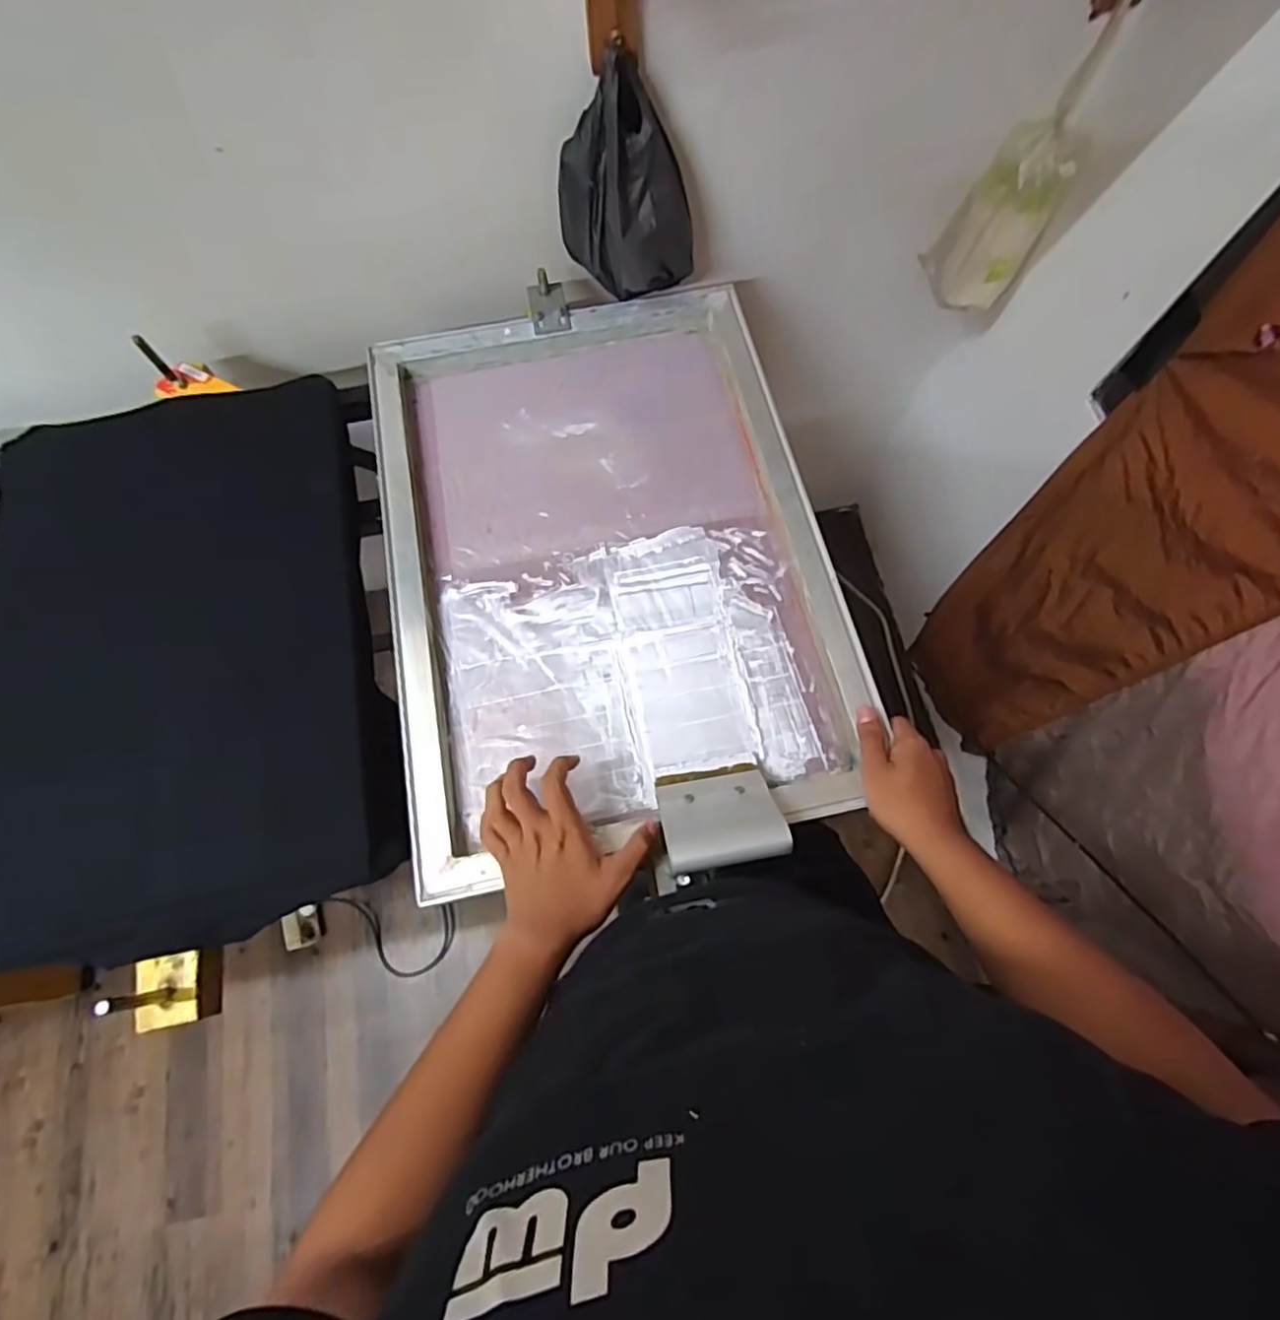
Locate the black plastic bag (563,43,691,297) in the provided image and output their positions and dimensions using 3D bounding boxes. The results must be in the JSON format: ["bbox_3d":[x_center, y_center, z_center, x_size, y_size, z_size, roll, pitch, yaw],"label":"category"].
[{"bbox_3d":[-0.010,-0.533,0.749,0.123,0.189,0.122,-32,75,-11],"label":"black plastic bag"}]

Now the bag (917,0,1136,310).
[{"bbox_3d":[0.497,-0.630,0.885,0.128,0.330,0.066,18,72,5],"label":"bag"}]

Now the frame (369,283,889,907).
[{"bbox_3d":[-0.039,-0.124,0.733,0.454,0.047,0.637,-11,72,-5],"label":"frame"}]

